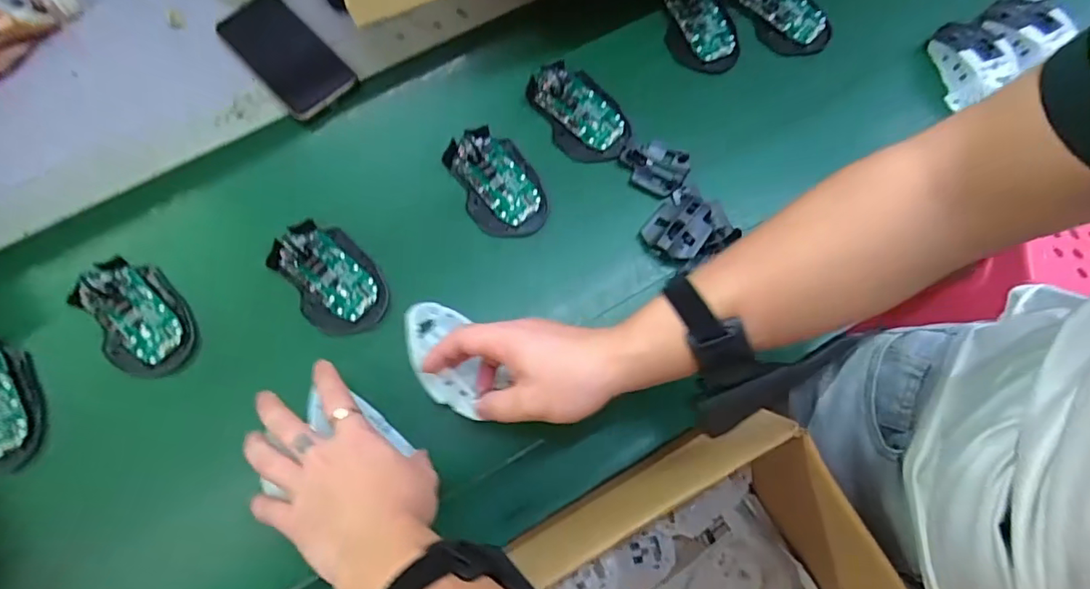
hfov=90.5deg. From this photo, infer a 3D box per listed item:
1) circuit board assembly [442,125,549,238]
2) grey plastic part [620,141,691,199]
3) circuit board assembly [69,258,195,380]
[{"bbox_3d":[-0.046,-0.109,0.514,0.072,0.026,0.111,-25,78,-6],"label":"circuit board assembly"},{"bbox_3d":[0.109,-0.127,0.532,0.061,0.008,0.052,30,78,6],"label":"grey plastic part"},{"bbox_3d":[-0.365,0.019,0.481,0.072,0.020,0.112,-35,87,-17],"label":"circuit board assembly"}]

